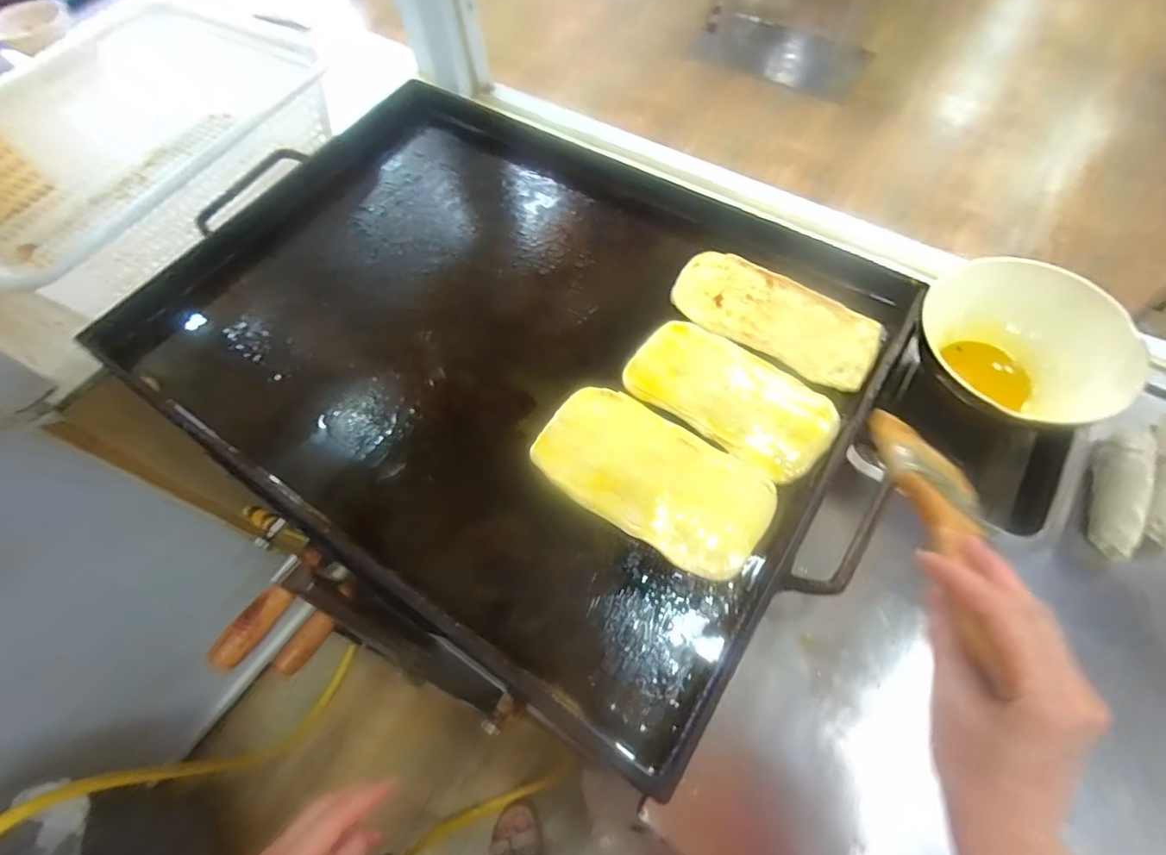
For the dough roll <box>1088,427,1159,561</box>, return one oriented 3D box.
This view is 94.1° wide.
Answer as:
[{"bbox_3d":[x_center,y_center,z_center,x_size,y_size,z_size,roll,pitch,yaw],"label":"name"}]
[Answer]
[{"bbox_3d":[0.483,0.058,0.494,0.046,0.030,0.126,26,66,16],"label":"dough roll"}]

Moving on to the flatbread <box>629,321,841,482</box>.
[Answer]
[{"bbox_3d":[0.133,-0.031,0.493,0.182,0.011,0.097,35,69,19],"label":"flatbread"}]

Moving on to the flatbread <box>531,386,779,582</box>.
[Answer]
[{"bbox_3d":[0.057,0.041,0.464,0.199,0.014,0.105,32,68,18],"label":"flatbread"}]

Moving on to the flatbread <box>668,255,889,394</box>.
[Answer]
[{"bbox_3d":[0.187,-0.112,0.533,0.199,0.012,0.094,32,68,18],"label":"flatbread"}]

